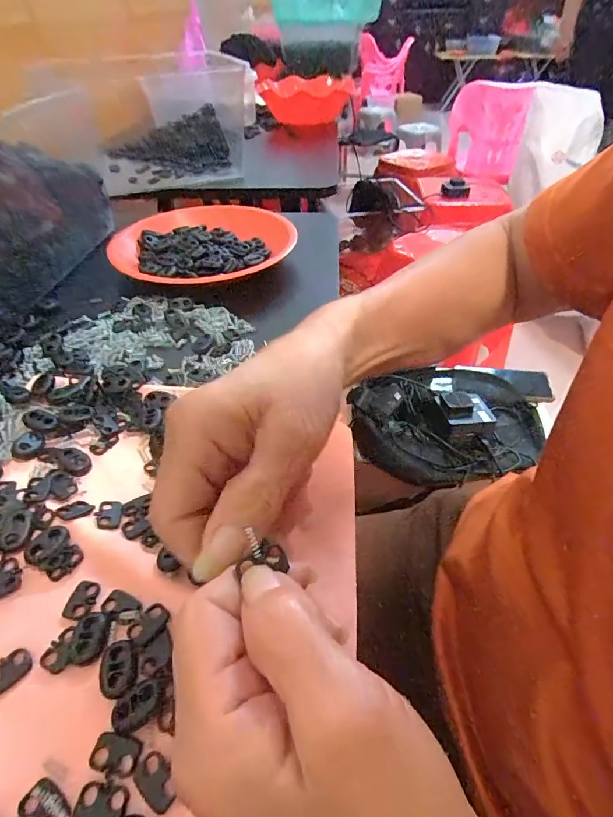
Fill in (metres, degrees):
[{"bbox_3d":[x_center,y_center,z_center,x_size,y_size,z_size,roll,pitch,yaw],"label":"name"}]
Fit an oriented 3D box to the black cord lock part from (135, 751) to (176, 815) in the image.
[{"bbox_3d":[-0.055,0.136,0.154,0.018,0.004,0.012,31,52,27],"label":"black cord lock part"}]

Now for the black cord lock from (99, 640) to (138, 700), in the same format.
[{"bbox_3d":[-0.080,0.110,0.179,0.015,0.004,0.022,-14,46,-14],"label":"black cord lock"}]

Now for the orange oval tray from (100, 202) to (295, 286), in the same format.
[{"bbox_3d":[-0.111,-0.182,0.466,0.190,0.026,0.203,-11,45,-11],"label":"orange oval tray"}]

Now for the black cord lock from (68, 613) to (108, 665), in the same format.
[{"bbox_3d":[-0.098,0.102,0.190,0.014,0.004,0.021,-5,45,-5],"label":"black cord lock"}]

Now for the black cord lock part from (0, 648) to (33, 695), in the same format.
[{"bbox_3d":[-0.129,0.112,0.181,0.018,0.004,0.013,-32,53,-28],"label":"black cord lock part"}]

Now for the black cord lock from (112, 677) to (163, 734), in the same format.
[{"bbox_3d":[-0.068,0.119,0.170,0.021,0.006,0.013,-24,49,-22],"label":"black cord lock"}]

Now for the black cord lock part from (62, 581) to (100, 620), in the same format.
[{"bbox_3d":[-0.109,0.092,0.203,0.013,0.004,0.018,7,45,7],"label":"black cord lock part"}]

